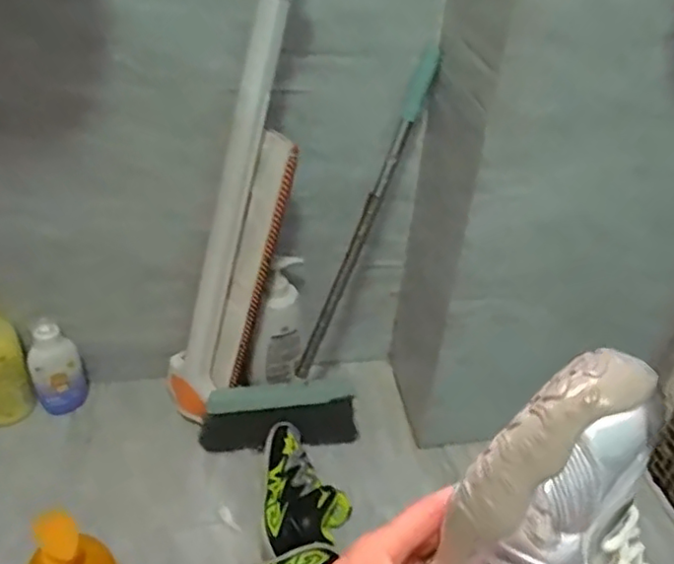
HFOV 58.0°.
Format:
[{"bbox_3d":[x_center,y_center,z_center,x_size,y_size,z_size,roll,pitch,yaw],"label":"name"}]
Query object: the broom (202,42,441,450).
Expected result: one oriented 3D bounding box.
[{"bbox_3d":[-0.044,-0.030,0.892,0.251,0.619,0.113,5,19,-15],"label":"broom"}]

